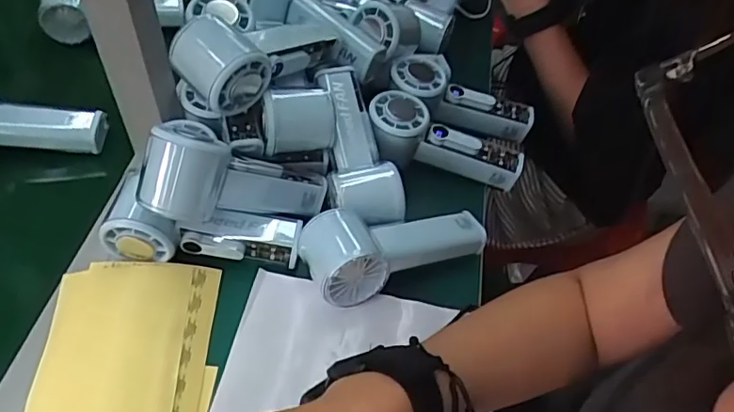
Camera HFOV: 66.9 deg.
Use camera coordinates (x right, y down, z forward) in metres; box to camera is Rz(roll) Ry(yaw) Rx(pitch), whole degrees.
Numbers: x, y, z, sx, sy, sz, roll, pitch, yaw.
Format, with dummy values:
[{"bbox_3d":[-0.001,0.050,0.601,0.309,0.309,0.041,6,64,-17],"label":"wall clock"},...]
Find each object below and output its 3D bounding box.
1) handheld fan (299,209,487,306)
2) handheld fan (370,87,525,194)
[{"bbox_3d":[0.027,0.036,0.463,0.153,0.060,0.063,-5,52,-26],"label":"handheld fan"},{"bbox_3d":[0.073,-0.060,0.541,0.156,0.046,0.066,21,52,-10],"label":"handheld fan"}]

